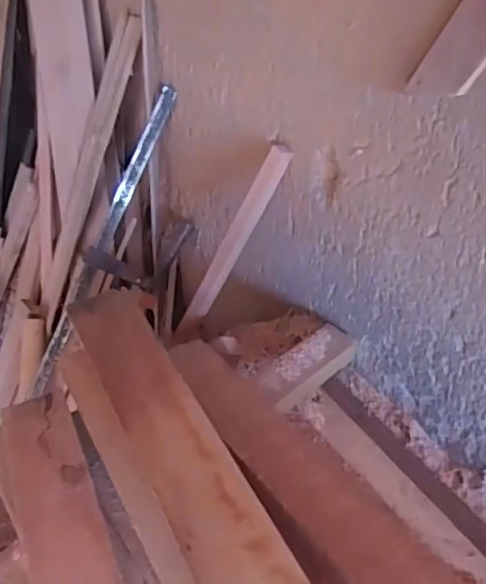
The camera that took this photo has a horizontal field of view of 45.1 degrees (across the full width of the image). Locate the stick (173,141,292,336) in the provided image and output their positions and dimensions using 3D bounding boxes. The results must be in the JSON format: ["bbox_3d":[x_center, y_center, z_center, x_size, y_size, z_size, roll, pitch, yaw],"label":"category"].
[{"bbox_3d":[-0.020,-0.070,0.946,0.035,0.364,0.027,14,30,-30],"label":"stick"}]

